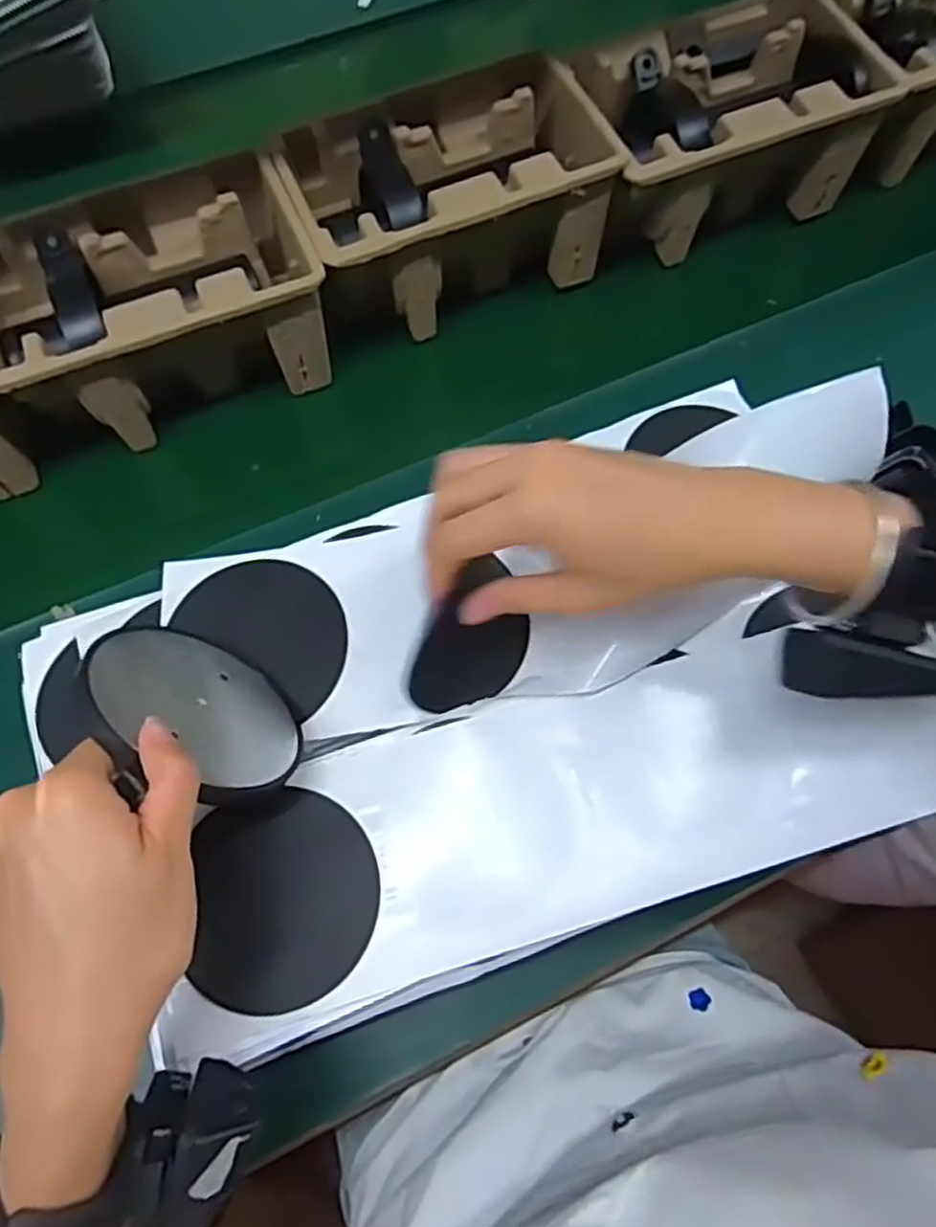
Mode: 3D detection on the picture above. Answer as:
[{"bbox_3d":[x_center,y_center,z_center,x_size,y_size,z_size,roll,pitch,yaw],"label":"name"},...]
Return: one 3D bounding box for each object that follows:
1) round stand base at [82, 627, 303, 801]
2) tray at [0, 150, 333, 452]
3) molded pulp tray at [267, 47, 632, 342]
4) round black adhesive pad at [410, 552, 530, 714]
[{"bbox_3d":[-0.120,0.039,0.336,0.100,0.093,0.005,32,109,-3],"label":"round stand base"},{"bbox_3d":[-0.218,-0.211,0.530,0.221,0.100,0.134,-24,65,-10],"label":"tray"},{"bbox_3d":[-0.014,-0.303,0.569,0.220,0.105,0.144,-22,65,-8],"label":"molded pulp tray"},{"bbox_3d":[0.003,0.016,0.366,0.074,0.065,0.004,-51,41,-10],"label":"round black adhesive pad"}]

